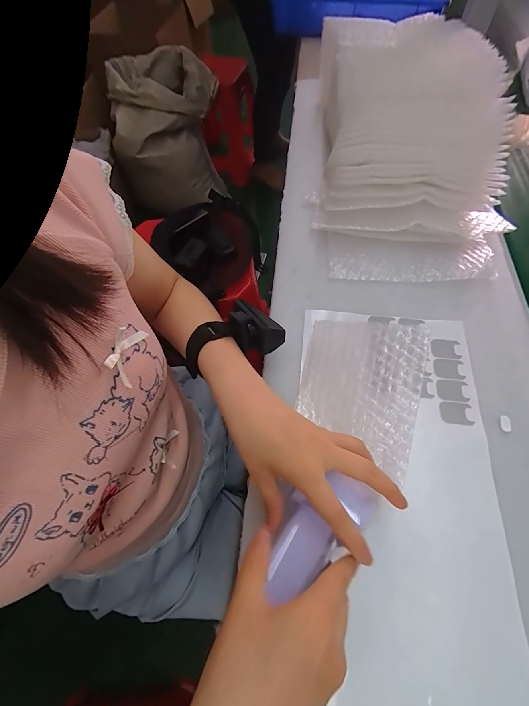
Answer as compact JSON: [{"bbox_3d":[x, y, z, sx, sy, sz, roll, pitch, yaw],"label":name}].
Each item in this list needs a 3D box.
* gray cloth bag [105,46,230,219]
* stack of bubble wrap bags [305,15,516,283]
[{"bbox_3d":[-0.408,-0.959,1.358,0.426,0.416,0.430,-4,59,2],"label":"gray cloth bag"},{"bbox_3d":[0.201,-0.323,0.462,0.255,0.144,0.442,-1,59,3],"label":"stack of bubble wrap bags"}]

